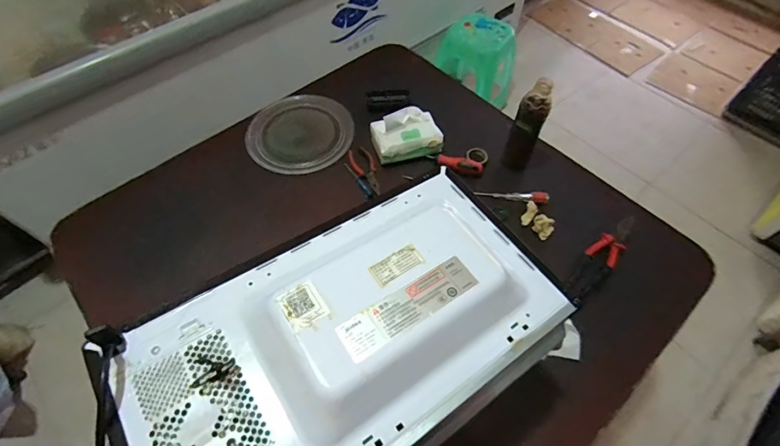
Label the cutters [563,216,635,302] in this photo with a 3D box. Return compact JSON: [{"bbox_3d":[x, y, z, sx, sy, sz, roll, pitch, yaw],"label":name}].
[{"bbox_3d":[0.416,0.059,0.765,0.218,0.021,0.054,-39,66,-22],"label":"cutters"}]

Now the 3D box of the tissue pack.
[{"bbox_3d":[0.038,-0.196,0.883,0.144,0.081,0.099,-14,59,-9],"label":"tissue pack"}]

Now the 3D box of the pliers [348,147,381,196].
[{"bbox_3d":[-0.050,-0.116,0.875,0.048,0.010,0.138,-23,61,-14],"label":"pliers"}]

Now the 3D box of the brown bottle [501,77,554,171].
[{"bbox_3d":[0.284,-0.196,0.817,0.062,0.198,0.067,23,61,13],"label":"brown bottle"}]

